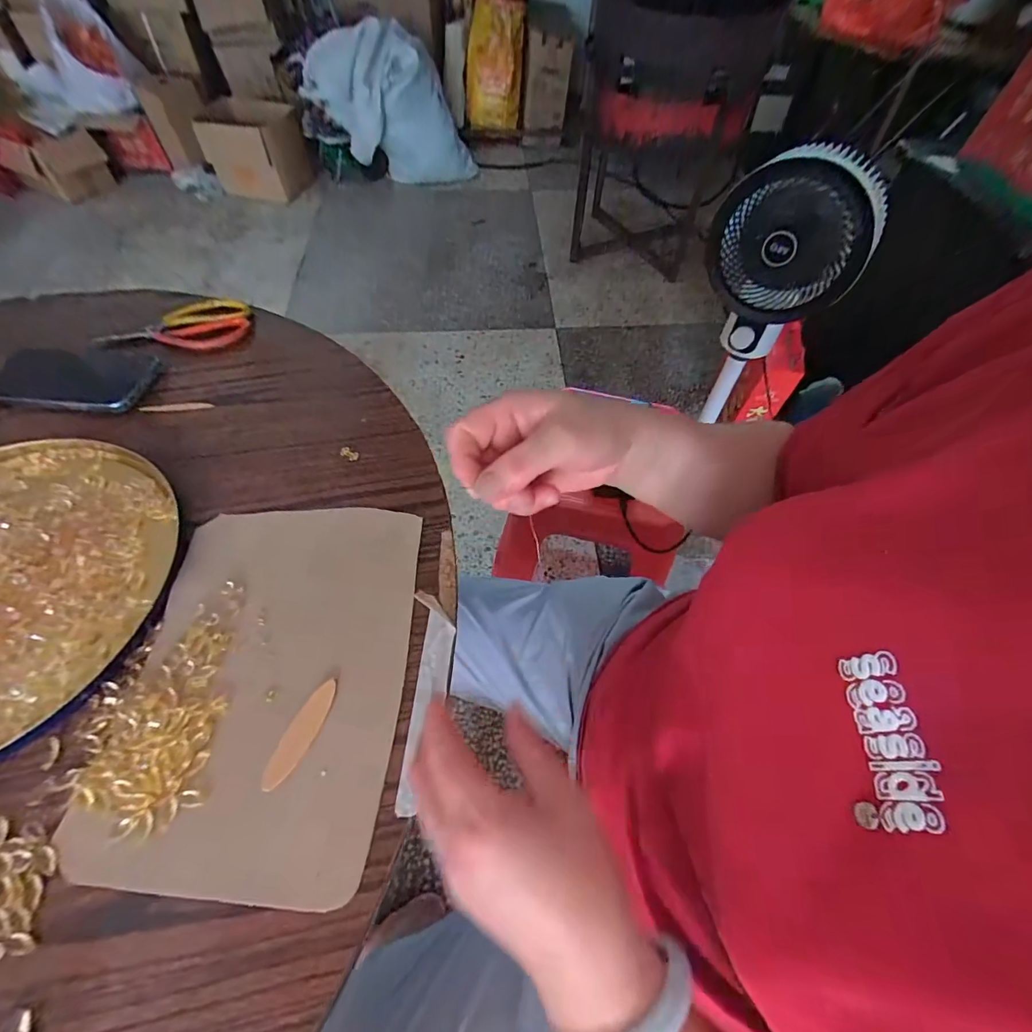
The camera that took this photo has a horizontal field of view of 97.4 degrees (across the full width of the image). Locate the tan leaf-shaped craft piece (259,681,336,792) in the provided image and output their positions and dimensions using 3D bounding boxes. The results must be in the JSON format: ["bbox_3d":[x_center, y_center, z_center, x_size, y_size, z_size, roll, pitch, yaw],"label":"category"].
[{"bbox_3d":[-0.144,0.145,0.304,0.018,0.004,0.070,23,63,8],"label":"tan leaf-shaped craft piece"}]

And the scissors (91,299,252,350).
[{"bbox_3d":[-0.377,-0.220,0.515,0.146,0.019,0.084,-2,56,-2],"label":"scissors"}]

